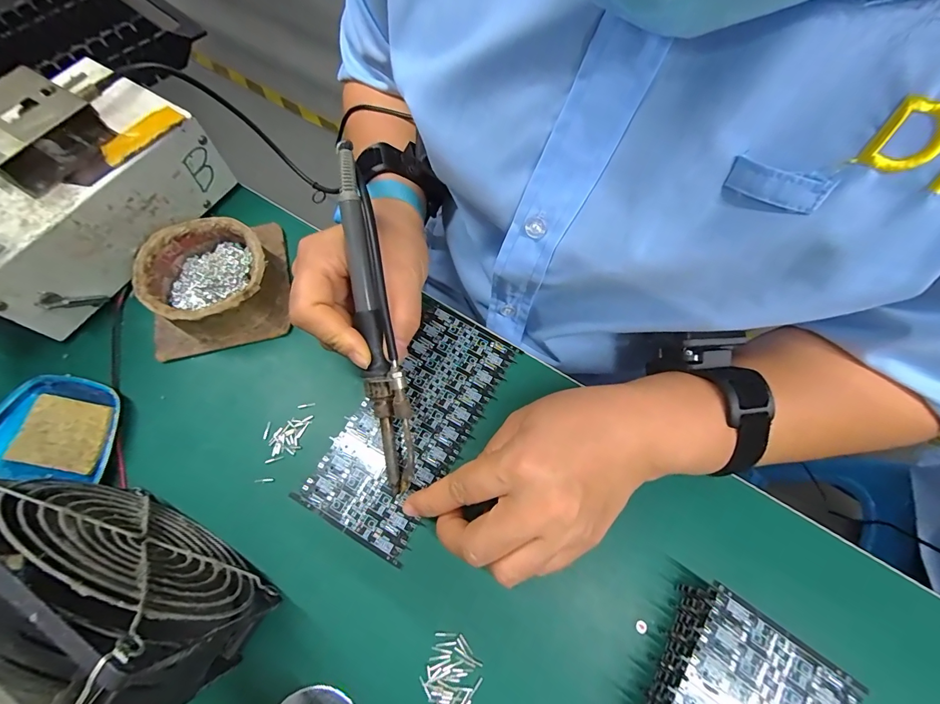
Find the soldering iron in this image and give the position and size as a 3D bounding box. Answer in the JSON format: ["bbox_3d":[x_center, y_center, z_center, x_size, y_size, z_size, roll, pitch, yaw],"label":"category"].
[{"bbox_3d":[-0.054,-0.007,0.236,0.022,0.023,0.185,-8,96,-6],"label":"soldering iron"}]

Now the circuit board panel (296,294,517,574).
[{"bbox_3d":[-0.037,0.045,0.273,0.074,0.005,0.163,31,70,9],"label":"circuit board panel"}]

